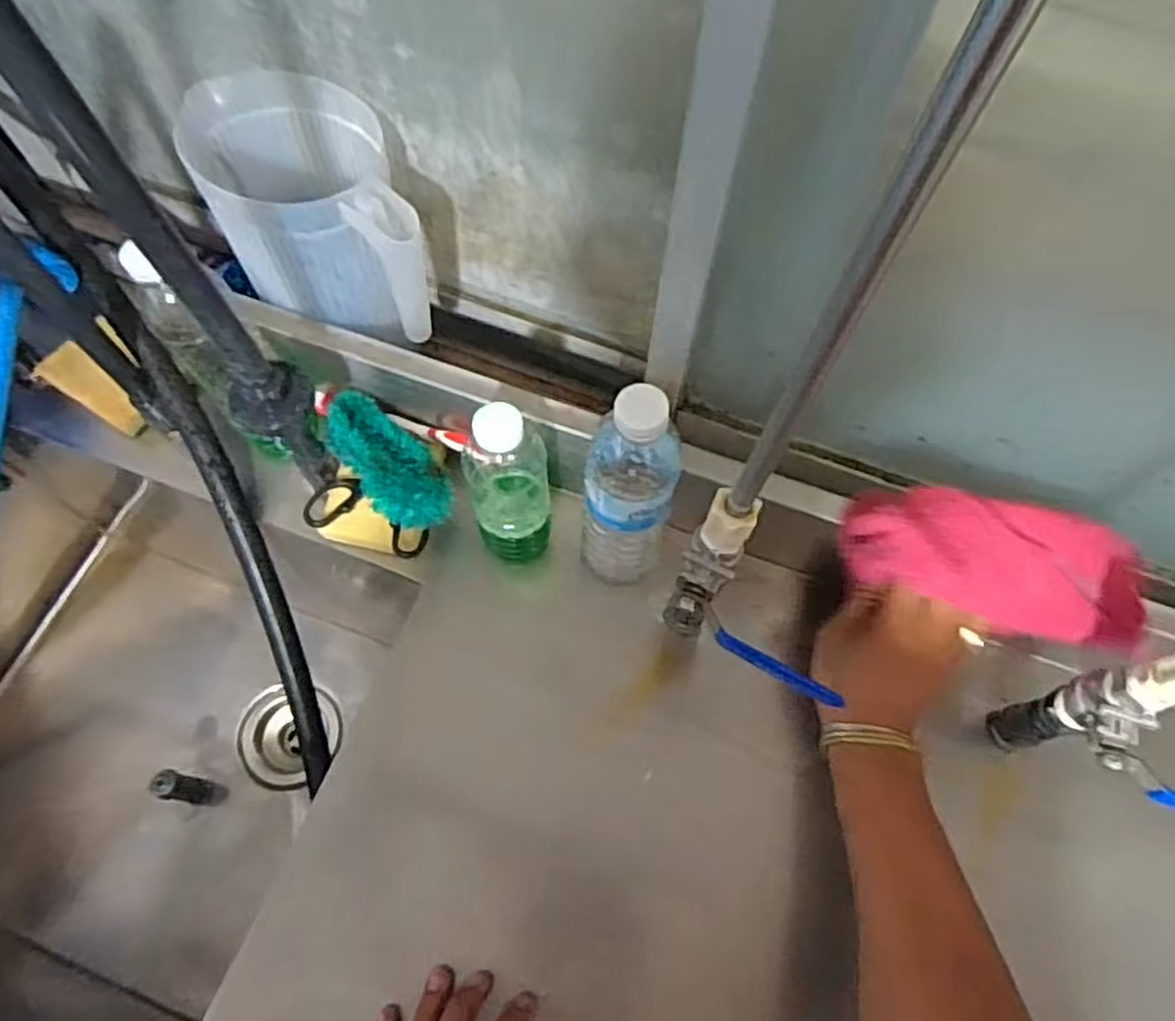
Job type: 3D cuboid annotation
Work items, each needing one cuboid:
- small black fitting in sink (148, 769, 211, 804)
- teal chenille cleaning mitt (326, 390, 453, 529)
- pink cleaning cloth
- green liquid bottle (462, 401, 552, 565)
[{"bbox_3d":[-0.447,0.304,0.852,0.023,0.112,0.028,8,65,2],"label":"small black fitting in sink"},{"bbox_3d":[-0.156,-0.039,0.601,0.056,0.034,0.119,-35,71,-16],"label":"teal chenille cleaning mitt"},{"bbox_3d":[0.256,0.029,0.494,0.176,0.039,0.076,15,66,4],"label":"pink cleaning cloth"},{"bbox_3d":[-0.058,-0.020,0.562,0.061,0.169,0.058,-10,66,-7],"label":"green liquid bottle"}]

